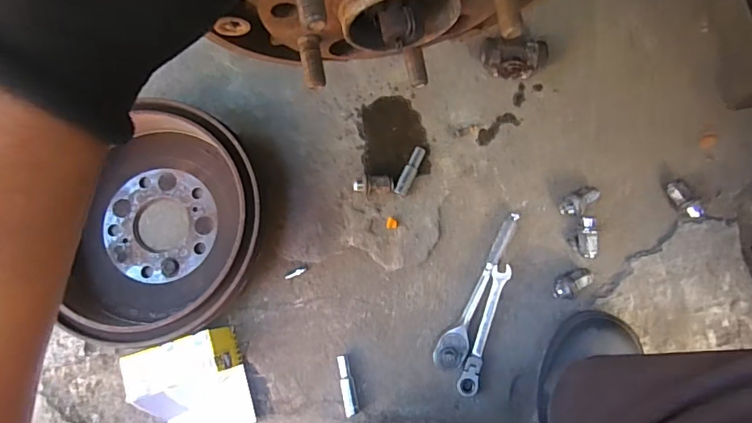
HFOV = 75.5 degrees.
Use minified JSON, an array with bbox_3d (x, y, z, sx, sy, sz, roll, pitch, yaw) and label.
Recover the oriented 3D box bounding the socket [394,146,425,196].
[{"bbox_3d":[0.041,-0.048,0.585,0.016,0.016,0.064,24,81,4],"label":"socket"}]

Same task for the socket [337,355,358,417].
[{"bbox_3d":[-0.032,0.195,0.544,0.015,0.015,0.065,-12,80,-2],"label":"socket"}]

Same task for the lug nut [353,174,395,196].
[{"bbox_3d":[-0.002,-0.030,0.575,0.046,0.024,0.023,0,80,0],"label":"lug nut"}]

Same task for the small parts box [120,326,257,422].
[{"bbox_3d":[-0.200,0.194,0.527,0.109,0.060,0.111,-17,80,-3],"label":"small parts box"}]

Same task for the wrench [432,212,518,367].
[{"bbox_3d":[0.124,0.093,0.562,0.034,0.017,0.193,30,81,5],"label":"wrench"}]

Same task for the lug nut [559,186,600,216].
[{"bbox_3d":[0.240,-0.012,0.572,0.046,0.027,0.025,-29,81,-5],"label":"lug nut"}]

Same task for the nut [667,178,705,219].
[{"bbox_3d":[0.357,-0.014,0.564,0.023,0.024,0.049,-24,81,-4],"label":"nut"}]

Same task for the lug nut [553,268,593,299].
[{"bbox_3d":[0.222,0.082,0.553,0.047,0.025,0.024,-24,81,-4],"label":"lug nut"}]

